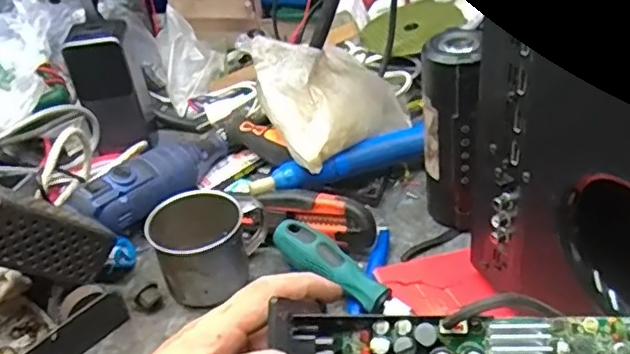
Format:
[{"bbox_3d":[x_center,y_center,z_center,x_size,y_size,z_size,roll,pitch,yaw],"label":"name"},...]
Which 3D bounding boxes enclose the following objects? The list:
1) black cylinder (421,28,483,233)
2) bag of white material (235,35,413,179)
[{"bbox_3d":[0.100,-0.029,0.463,0.037,0.152,0.050,1,37,10],"label":"black cylinder"},{"bbox_3d":[0.010,-0.074,0.532,0.093,0.093,0.151,23,46,34],"label":"bag of white material"}]

